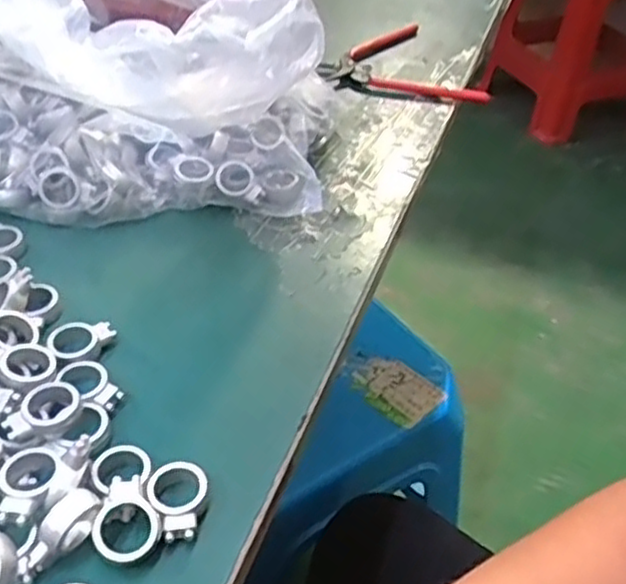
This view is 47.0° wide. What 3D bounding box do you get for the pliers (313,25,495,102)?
[{"bbox_3d":[0.068,-0.190,0.617,0.111,0.017,0.135,-12,44,-17],"label":"pliers"}]

